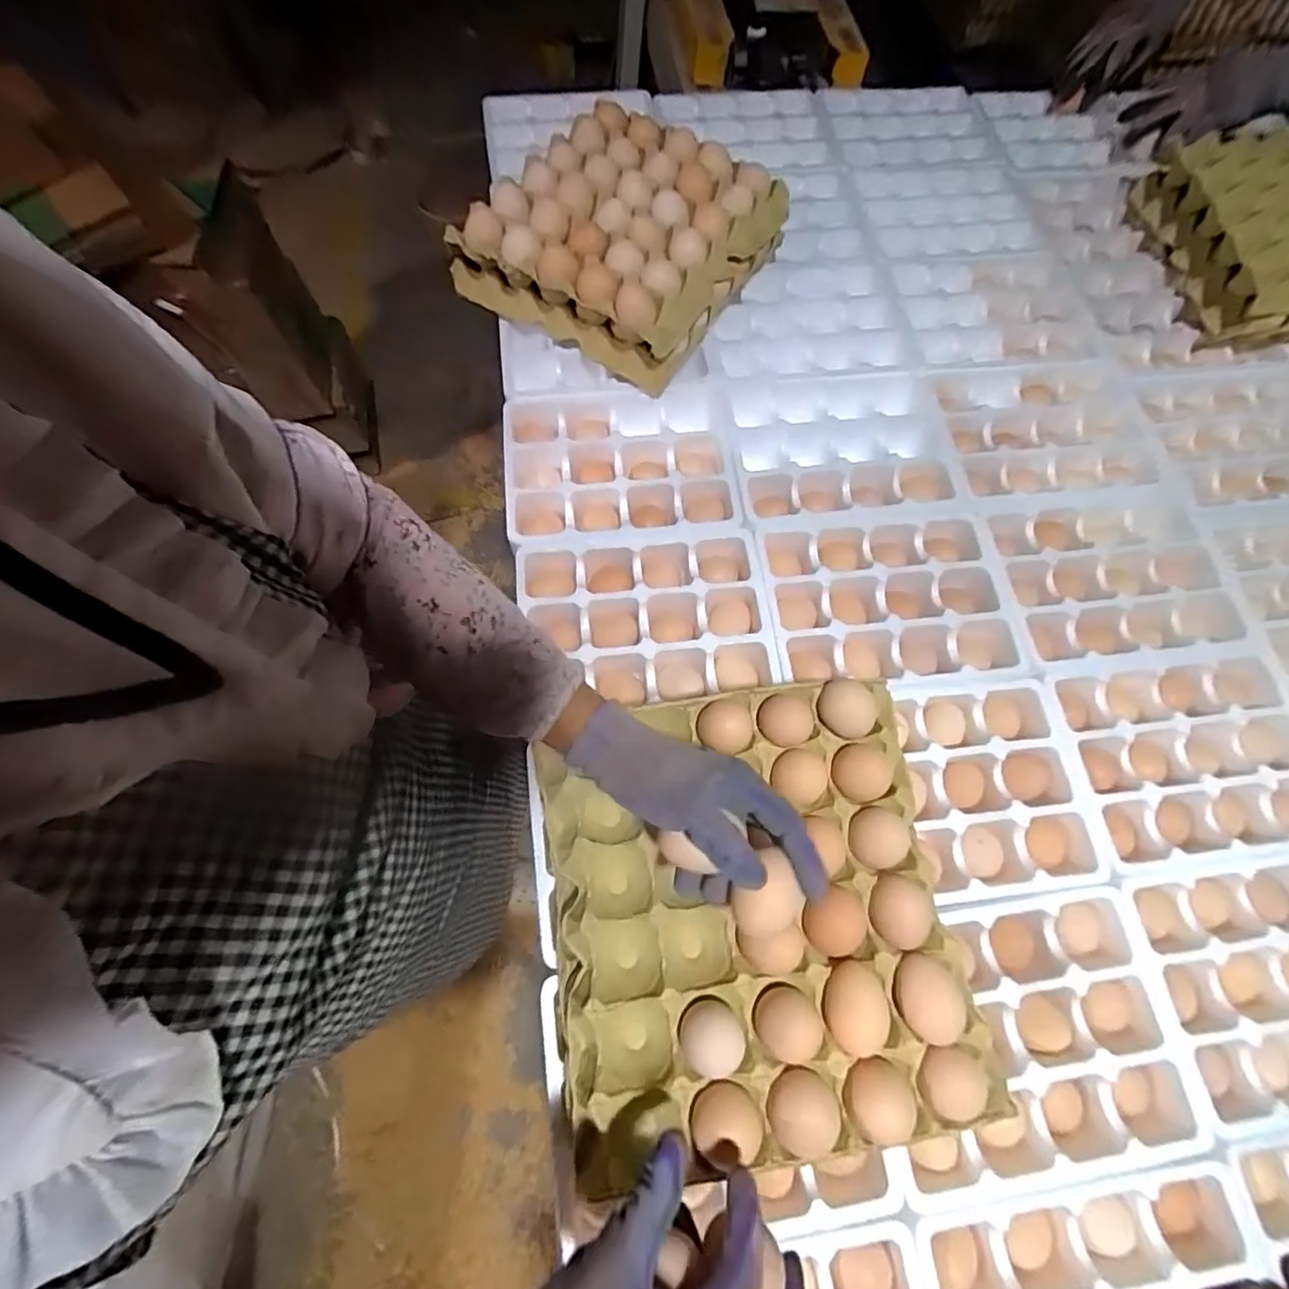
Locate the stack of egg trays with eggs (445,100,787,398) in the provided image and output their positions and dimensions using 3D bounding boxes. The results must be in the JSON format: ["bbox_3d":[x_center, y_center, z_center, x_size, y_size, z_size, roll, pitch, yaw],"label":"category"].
[{"bbox_3d":[-0.021,-0.470,0.683,0.285,0.108,0.283,33,71,10],"label":"stack of egg trays with eggs"}]

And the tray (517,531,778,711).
[{"bbox_3d":[-0.002,-0.023,0.598,0.236,0.054,0.164,-4,69,-4],"label":"tray"}]

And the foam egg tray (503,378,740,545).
[{"bbox_3d":[-0.030,-0.191,0.659,0.240,0.054,0.191,-5,70,-4],"label":"foam egg tray"}]

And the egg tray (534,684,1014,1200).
[{"bbox_3d":[0.071,0.183,0.423,0.266,0.058,0.290,-8,70,-6],"label":"egg tray"}]

